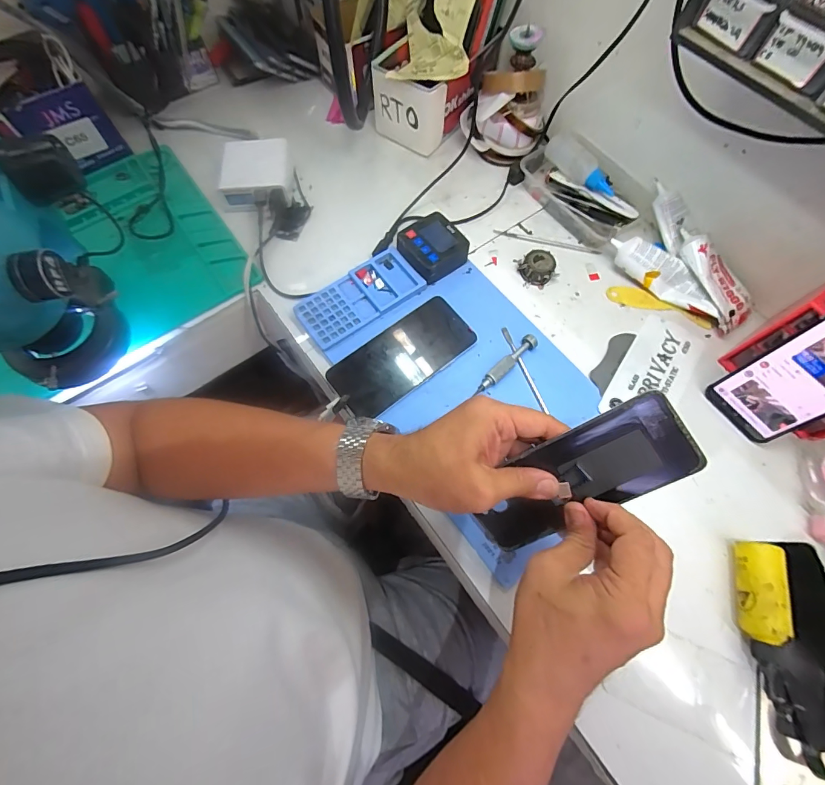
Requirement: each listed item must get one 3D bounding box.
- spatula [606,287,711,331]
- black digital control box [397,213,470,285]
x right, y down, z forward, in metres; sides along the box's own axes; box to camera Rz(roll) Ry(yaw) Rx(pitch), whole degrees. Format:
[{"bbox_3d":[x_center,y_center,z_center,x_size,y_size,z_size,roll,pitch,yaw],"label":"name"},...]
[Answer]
[{"bbox_3d":[0.304,-0.107,0.492,0.121,0.006,0.026,20,69,8],"label":"spatula"},{"bbox_3d":[0.023,-0.178,0.500,0.074,0.037,0.070,-36,72,-14],"label":"black digital control box"}]

